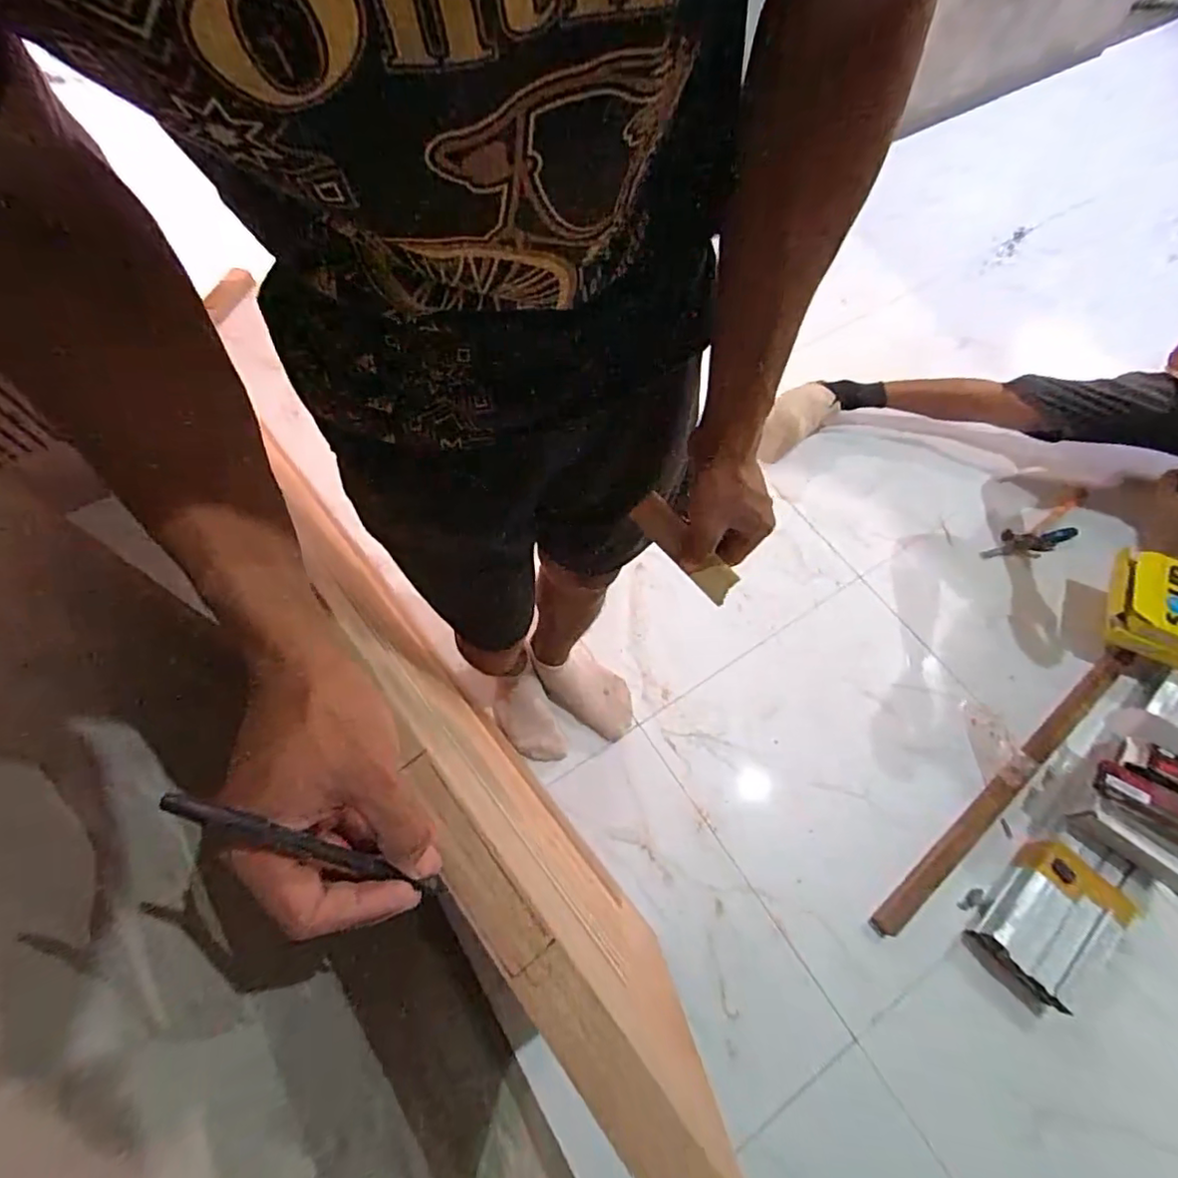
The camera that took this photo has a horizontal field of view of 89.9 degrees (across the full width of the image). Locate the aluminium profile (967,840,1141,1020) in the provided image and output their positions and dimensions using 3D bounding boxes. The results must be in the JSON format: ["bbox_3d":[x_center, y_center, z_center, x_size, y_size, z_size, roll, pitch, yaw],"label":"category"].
[{"bbox_3d":[0.734,0.531,0.938,0.149,0.085,0.231,42,71,17],"label":"aluminium profile"}]

